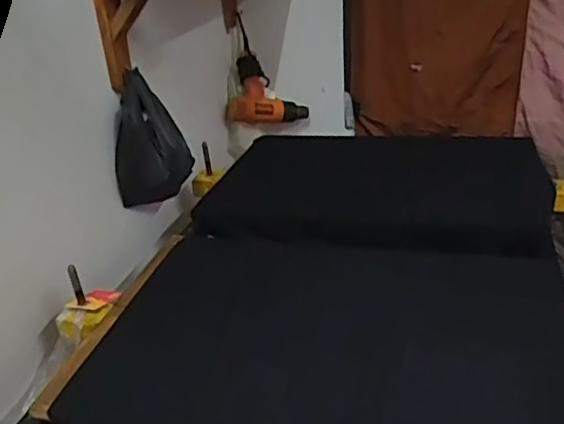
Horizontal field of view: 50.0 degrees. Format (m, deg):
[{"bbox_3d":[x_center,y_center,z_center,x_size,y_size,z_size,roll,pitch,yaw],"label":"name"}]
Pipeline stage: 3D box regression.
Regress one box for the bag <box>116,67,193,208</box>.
[{"bbox_3d":[-0.246,-0.128,1.133,0.134,0.231,0.076,6,29,18],"label":"bag"}]

